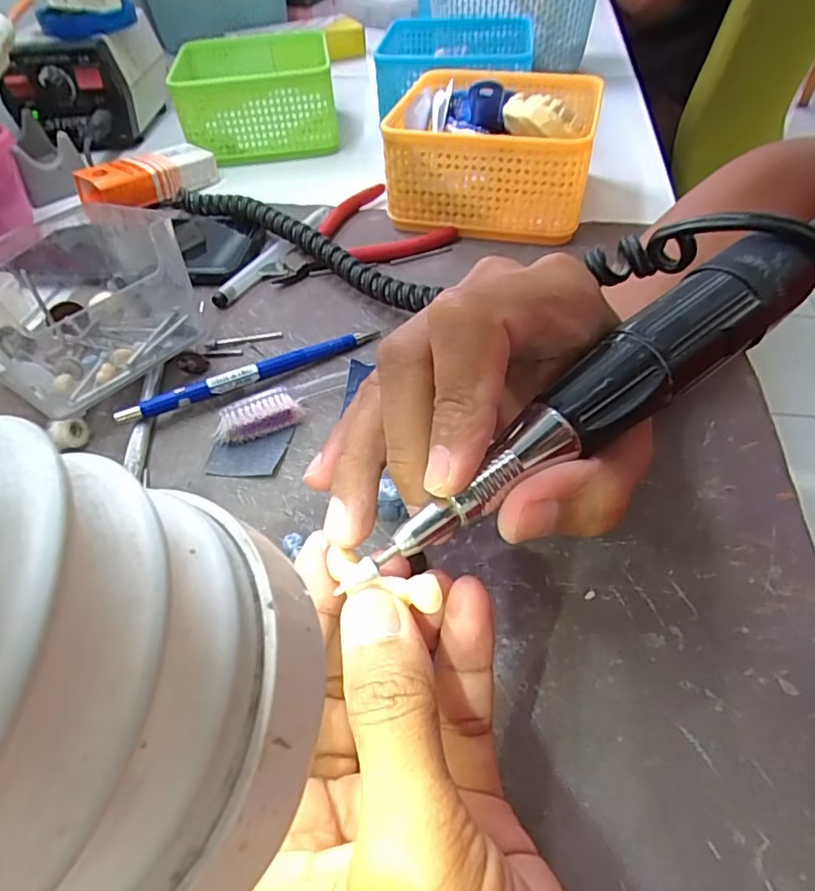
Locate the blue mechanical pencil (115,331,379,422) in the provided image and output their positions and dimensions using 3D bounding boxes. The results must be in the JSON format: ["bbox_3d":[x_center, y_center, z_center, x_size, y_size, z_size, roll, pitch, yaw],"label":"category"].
[{"bbox_3d":[-0.075,-0.036,0.288,0.132,0.015,0.006,-27,51,-19],"label":"blue mechanical pencil"}]

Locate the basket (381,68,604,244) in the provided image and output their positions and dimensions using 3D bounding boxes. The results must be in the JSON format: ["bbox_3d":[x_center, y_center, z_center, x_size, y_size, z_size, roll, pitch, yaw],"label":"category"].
[{"bbox_3d":[0.061,-0.207,0.403,0.132,0.064,0.132,9,49,12],"label":"basket"}]

